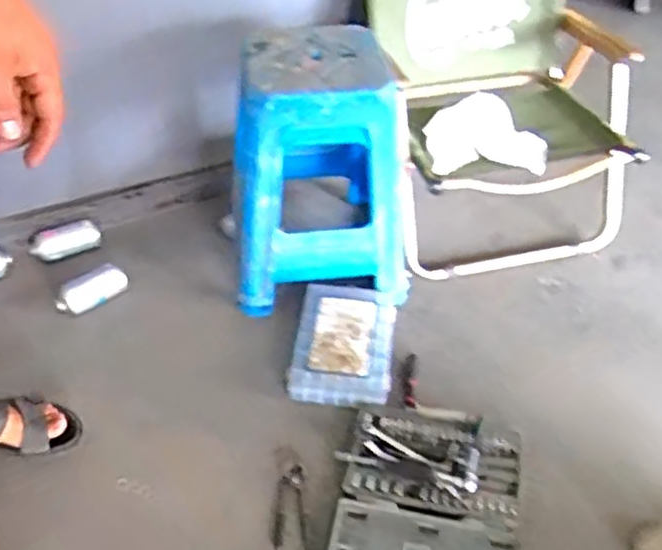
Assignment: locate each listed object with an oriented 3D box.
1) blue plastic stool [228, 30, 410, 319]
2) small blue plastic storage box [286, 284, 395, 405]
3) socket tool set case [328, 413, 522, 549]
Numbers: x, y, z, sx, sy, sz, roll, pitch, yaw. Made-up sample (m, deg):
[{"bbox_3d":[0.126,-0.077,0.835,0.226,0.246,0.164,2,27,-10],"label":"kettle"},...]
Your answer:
[{"bbox_3d":[-0.013,-0.230,1.471,0.348,0.460,0.356,-2,43,-5],"label":"blue plastic stool"},{"bbox_3d":[0.026,0.133,1.403,0.185,0.051,0.268,6,43,4],"label":"small blue plastic storage box"},{"bbox_3d":[0.158,0.391,1.162,0.288,0.055,0.371,10,43,7],"label":"socket tool set case"}]

